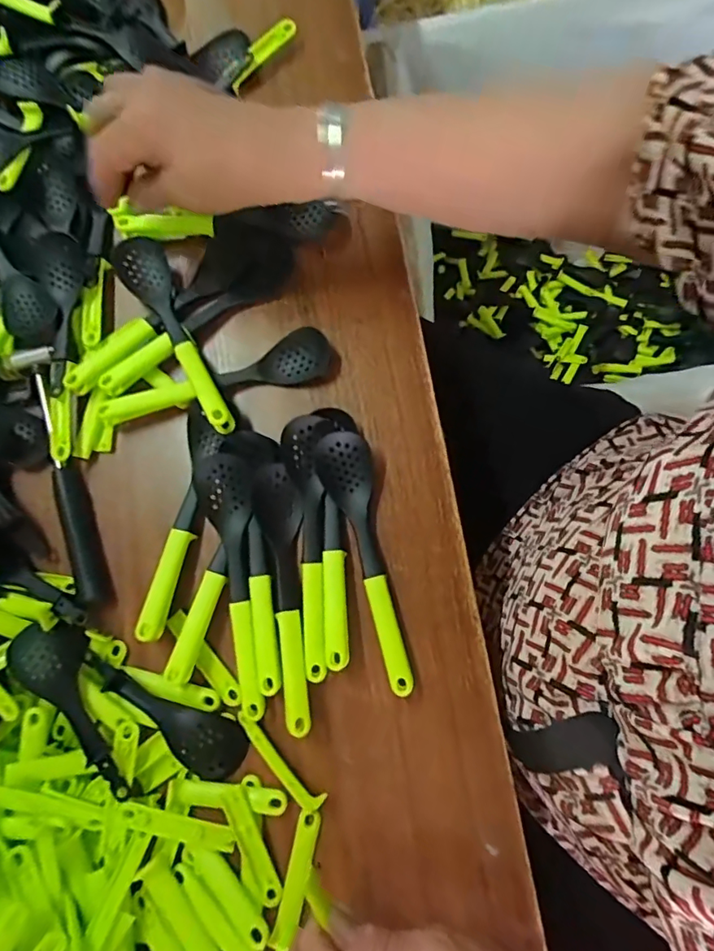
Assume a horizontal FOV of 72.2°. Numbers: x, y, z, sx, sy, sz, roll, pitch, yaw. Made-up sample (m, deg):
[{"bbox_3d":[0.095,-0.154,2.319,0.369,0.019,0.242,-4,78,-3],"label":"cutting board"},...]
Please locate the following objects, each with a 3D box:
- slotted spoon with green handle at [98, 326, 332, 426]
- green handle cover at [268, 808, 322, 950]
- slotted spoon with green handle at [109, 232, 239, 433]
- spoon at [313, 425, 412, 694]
[{"bbox_3d":[-0.104,-0.065,0.368,0.176,0.018,0.046,-23,78,1],"label":"slotted spoon with green handle"},{"bbox_3d":[-0.038,0.252,0.308,0.014,0.009,0.077,13,81,8],"label":"green handle cover"},{"bbox_3d":[-0.137,-0.111,0.365,0.037,0.025,0.181,-30,78,-1],"label":"slotted spoon with green handle"},{"bbox_3d":[0.006,0.056,0.333,0.039,0.015,0.173,-14,78,3],"label":"spoon"}]

